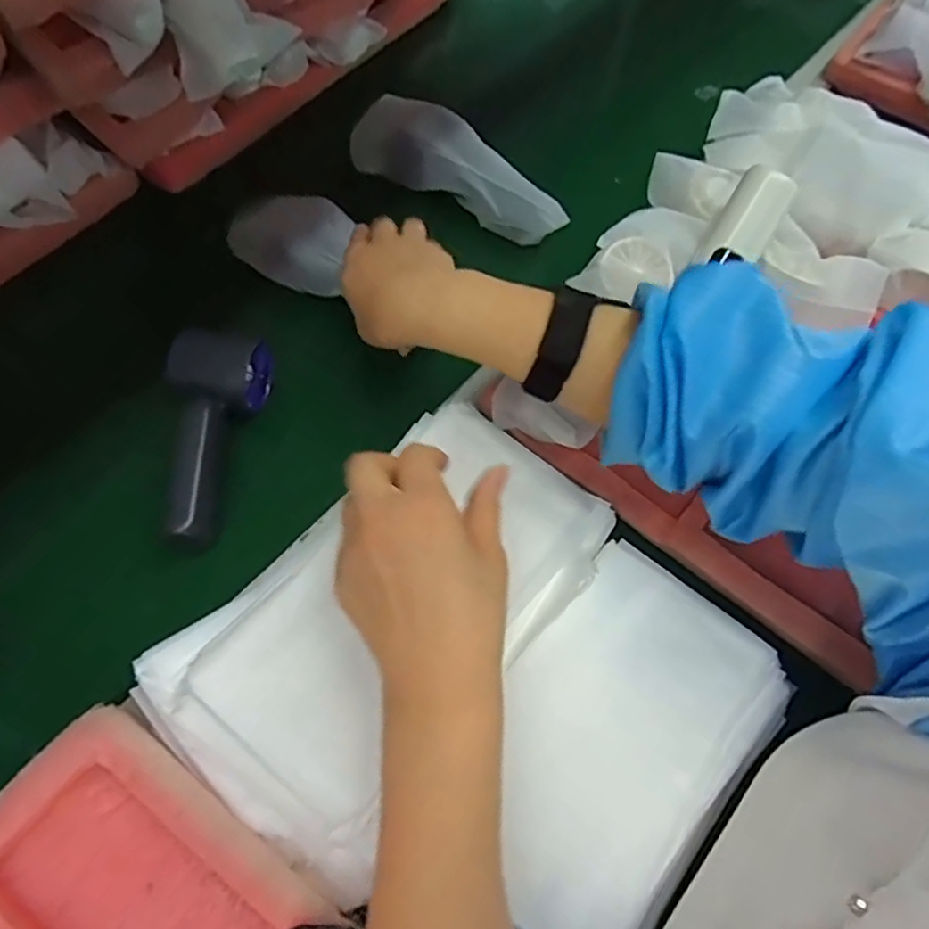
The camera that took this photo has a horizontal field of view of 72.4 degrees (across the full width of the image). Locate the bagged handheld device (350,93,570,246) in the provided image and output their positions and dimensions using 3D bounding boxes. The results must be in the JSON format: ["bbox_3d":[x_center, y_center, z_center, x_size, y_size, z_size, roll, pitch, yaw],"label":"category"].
[{"bbox_3d":[0.001,-0.261,0.552,0.195,0.059,0.055,27,64,10],"label":"bagged handheld device"}]

